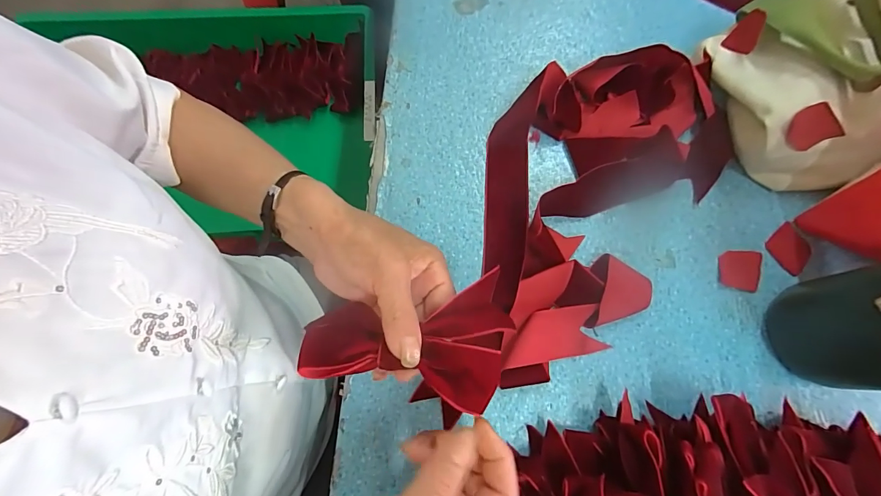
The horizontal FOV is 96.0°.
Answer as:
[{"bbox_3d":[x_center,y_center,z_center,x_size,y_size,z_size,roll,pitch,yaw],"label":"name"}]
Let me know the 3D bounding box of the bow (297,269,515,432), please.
[{"bbox_3d":[-0.018,0.057,0.242,0.123,0.033,0.083,0,73,0],"label":"bow"}]

